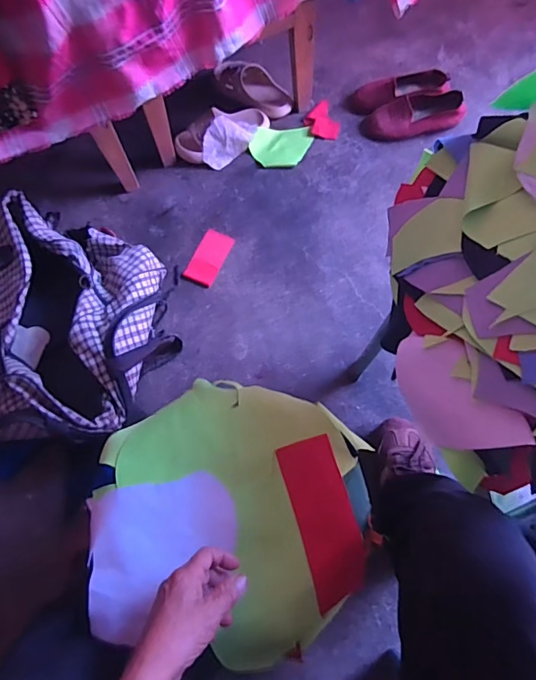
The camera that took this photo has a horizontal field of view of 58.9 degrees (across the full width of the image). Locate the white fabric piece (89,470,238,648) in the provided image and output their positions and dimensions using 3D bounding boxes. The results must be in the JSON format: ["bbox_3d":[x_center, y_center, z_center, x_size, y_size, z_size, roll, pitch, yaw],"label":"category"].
[{"bbox_3d":[-0.114,0.228,0.511,0.162,0.019,0.145,-12,68,-2],"label":"white fabric piece"}]

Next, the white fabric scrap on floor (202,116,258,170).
[{"bbox_3d":[-0.085,-0.441,1.042,0.140,0.068,0.064,-32,70,-10],"label":"white fabric scrap on floor"}]

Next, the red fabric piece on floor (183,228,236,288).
[{"bbox_3d":[-0.119,-0.168,0.968,0.062,0.010,0.125,22,71,11],"label":"red fabric piece on floor"}]

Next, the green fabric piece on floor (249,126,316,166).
[{"bbox_3d":[0.031,-0.434,1.058,0.138,0.023,0.100,-3,68,2],"label":"green fabric piece on floor"}]

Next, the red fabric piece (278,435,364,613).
[{"bbox_3d":[0.064,0.198,0.531,0.064,0.018,0.169,-15,68,-4],"label":"red fabric piece"}]

